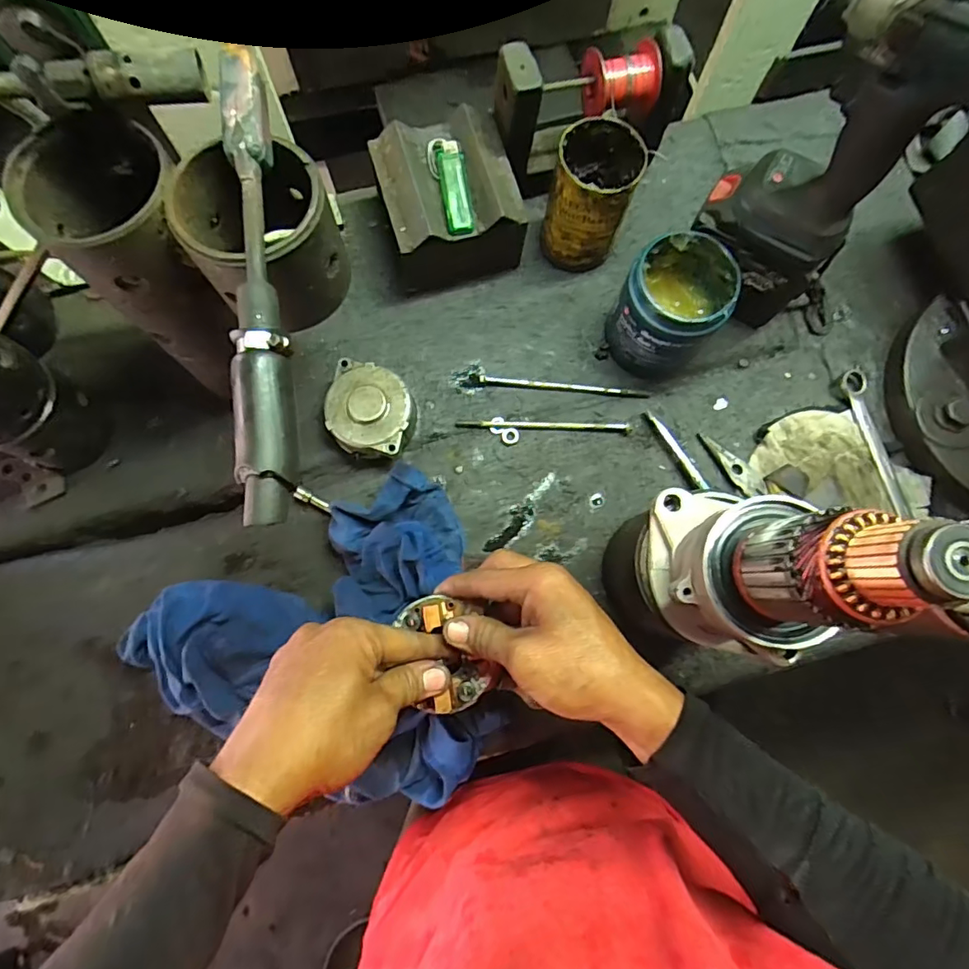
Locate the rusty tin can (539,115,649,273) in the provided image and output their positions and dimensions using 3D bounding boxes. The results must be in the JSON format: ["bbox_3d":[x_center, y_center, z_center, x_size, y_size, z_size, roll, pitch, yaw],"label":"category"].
[{"bbox_3d":[0.099,-0.268,0.506,0.074,0.115,0.078,0,77,-1],"label":"rusty tin can"}]

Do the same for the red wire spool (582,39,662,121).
[{"bbox_3d":[0.118,-0.350,0.466,0.061,0.045,0.044,-11,78,-4],"label":"red wire spool"}]

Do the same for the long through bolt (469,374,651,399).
[{"bbox_3d":[0.075,-0.097,0.524,0.175,0.013,0.009,5,77,0],"label":"long through bolt"}]

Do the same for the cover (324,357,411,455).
[{"bbox_3d":[-0.105,-0.067,0.494,0.072,0.039,0.082,4,77,0],"label":"cover"}]

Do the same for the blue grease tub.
[{"bbox_3d":[0.168,-0.161,0.491,0.089,0.104,0.096,0,77,-1],"label":"blue grease tub"}]

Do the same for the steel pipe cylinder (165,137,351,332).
[{"bbox_3d":[-0.139,-0.155,0.335,0.095,0.077,0.091,0,77,-1],"label":"steel pipe cylinder"}]

